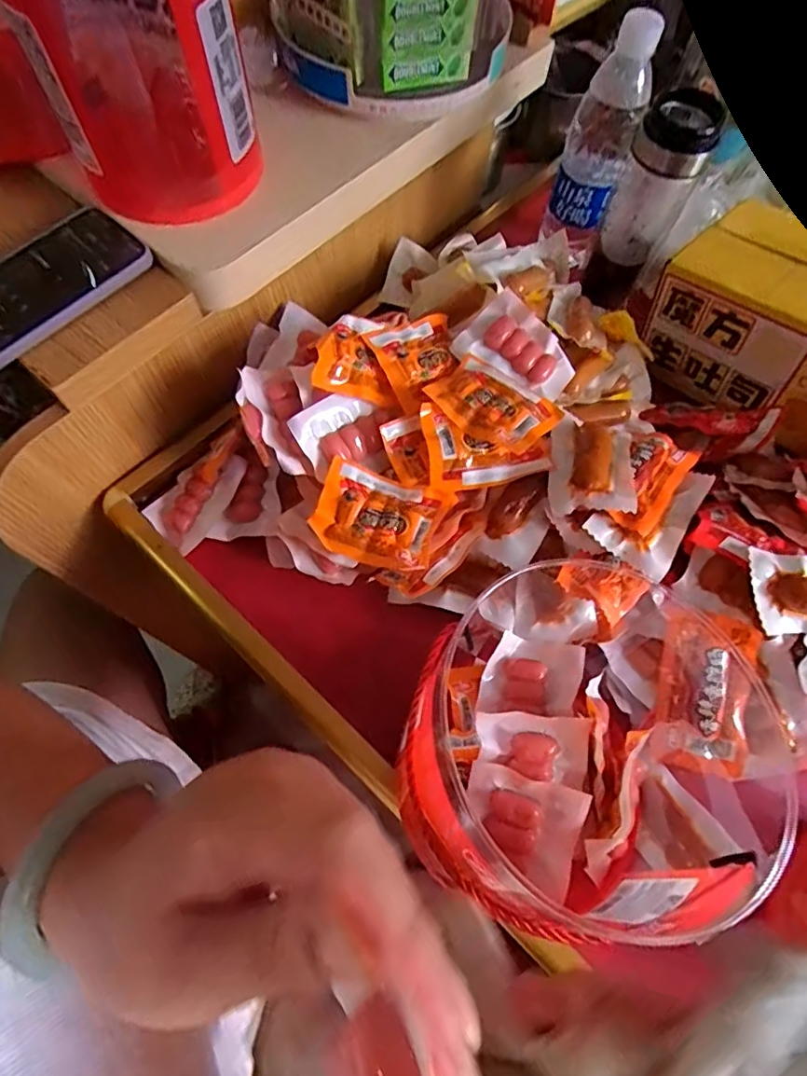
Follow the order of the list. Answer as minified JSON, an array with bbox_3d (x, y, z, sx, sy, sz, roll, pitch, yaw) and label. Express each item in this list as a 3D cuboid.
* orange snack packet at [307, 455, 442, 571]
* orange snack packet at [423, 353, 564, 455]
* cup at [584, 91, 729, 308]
[{"bbox_3d":[-0.018,-0.016,0.398,0.087,0.017,0.065,22,67,7],"label":"orange snack packet"},{"bbox_3d":[0.069,-0.102,0.416,0.089,0.014,0.063,36,70,12],"label":"orange snack packet"},{"bbox_3d":[0.218,-0.296,0.503,0.061,0.173,0.059,24,68,8],"label":"cup"}]

